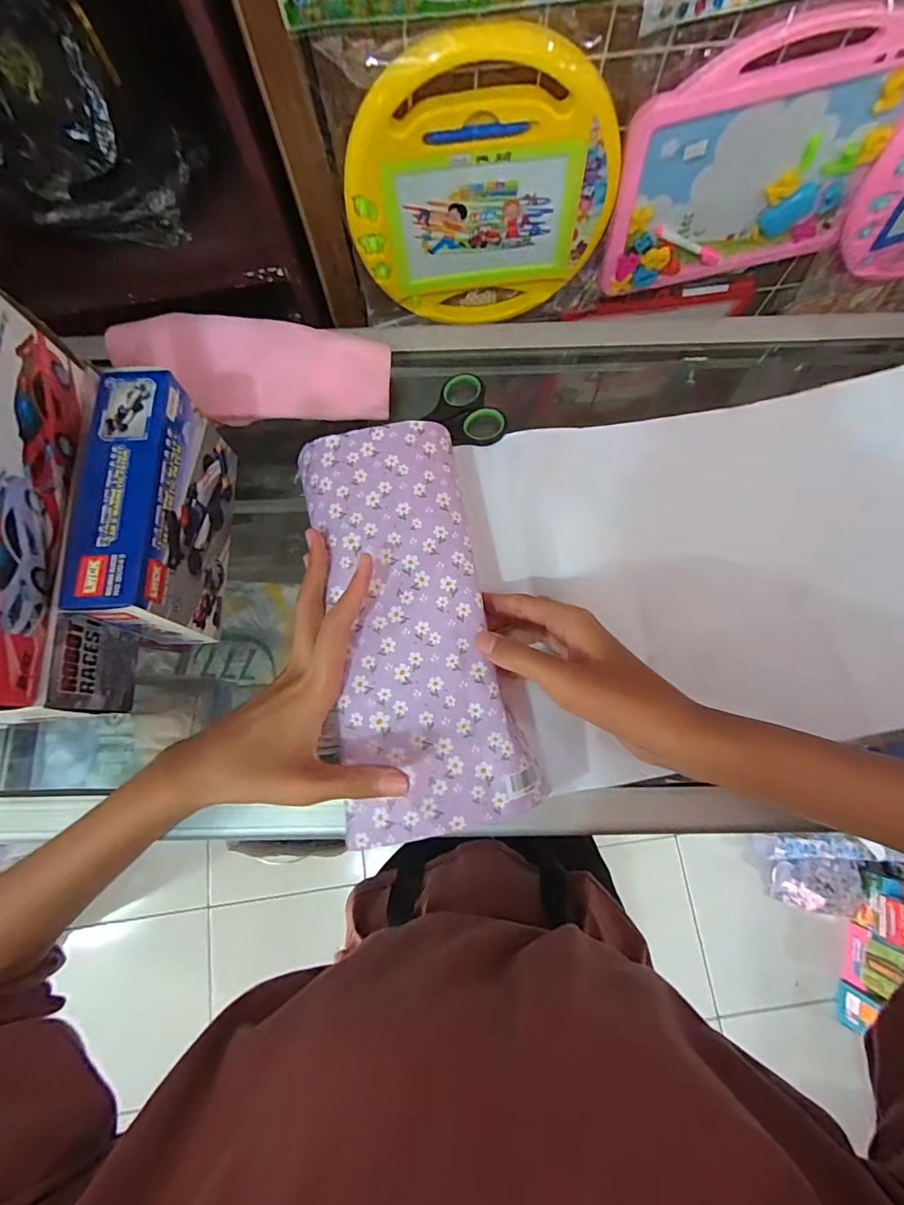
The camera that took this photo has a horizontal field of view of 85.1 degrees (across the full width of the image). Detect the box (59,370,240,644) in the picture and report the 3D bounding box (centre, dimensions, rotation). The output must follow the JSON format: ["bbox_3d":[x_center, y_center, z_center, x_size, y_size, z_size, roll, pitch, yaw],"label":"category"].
[{"bbox_3d":[-0.183,-0.053,0.311,0.043,0.092,0.152,-1,75,1],"label":"box"}]

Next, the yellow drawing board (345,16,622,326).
[{"bbox_3d":[0.032,-0.426,0.536,0.268,0.269,0.026,-4,75,0],"label":"yellow drawing board"}]

